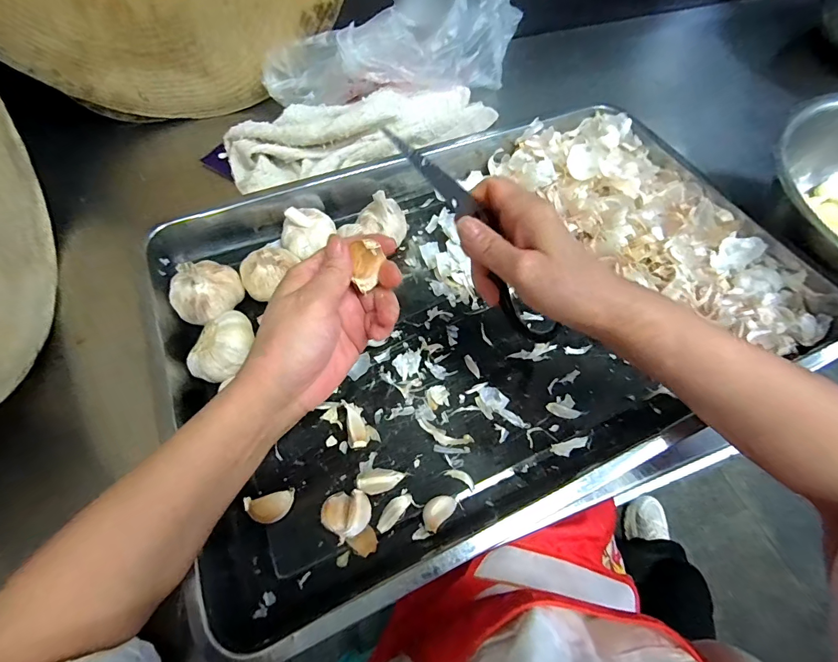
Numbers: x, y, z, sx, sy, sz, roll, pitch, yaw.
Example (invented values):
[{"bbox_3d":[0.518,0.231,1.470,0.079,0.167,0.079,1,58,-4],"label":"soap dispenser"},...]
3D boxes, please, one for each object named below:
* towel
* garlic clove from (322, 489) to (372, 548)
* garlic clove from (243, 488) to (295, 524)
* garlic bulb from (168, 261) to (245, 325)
[{"bbox_3d":[-0.065,-0.260,0.506,0.339,0.052,0.101,-25,64,-16],"label":"towel"},{"bbox_3d":[-0.054,0.139,0.309,0.035,0.021,0.033,1,60,-2],"label":"garlic clove"},{"bbox_3d":[-0.114,0.137,0.313,0.036,0.014,0.020,-8,60,-7],"label":"garlic clove"},{"bbox_3d":[-0.198,-0.043,0.371,0.047,0.051,0.061,34,64,16],"label":"garlic bulb"}]

